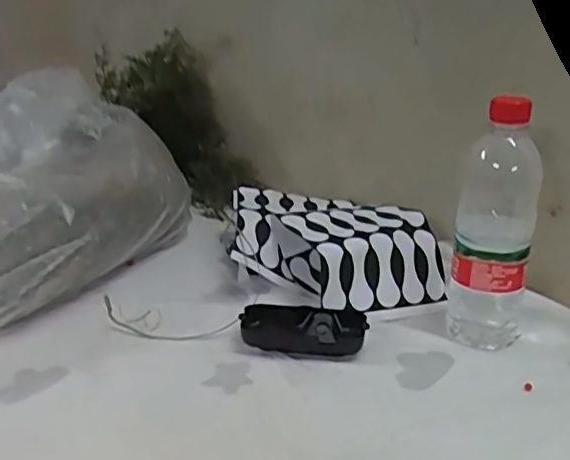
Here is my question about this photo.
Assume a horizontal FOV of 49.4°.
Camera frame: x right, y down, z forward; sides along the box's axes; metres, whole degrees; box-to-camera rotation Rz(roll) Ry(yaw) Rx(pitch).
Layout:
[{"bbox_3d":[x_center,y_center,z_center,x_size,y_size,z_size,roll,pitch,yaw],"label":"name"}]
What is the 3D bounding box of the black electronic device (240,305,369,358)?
[{"bbox_3d":[0.017,0.091,0.568,0.110,0.023,0.054,1,23,1],"label":"black electronic device"}]

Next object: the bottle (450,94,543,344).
[{"bbox_3d":[0.187,-0.001,0.554,0.067,0.216,0.069,9,24,18],"label":"bottle"}]

